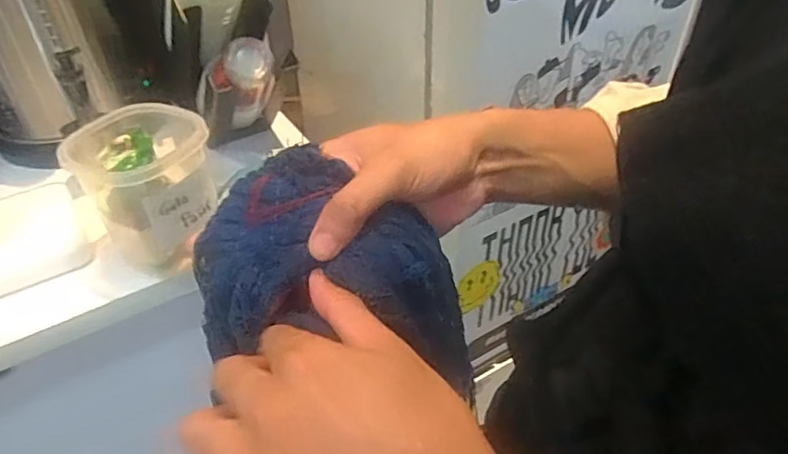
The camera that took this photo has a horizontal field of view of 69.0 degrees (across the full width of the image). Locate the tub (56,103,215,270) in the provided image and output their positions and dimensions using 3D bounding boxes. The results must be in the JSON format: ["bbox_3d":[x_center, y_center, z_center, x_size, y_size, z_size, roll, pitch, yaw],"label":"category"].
[{"bbox_3d":[-0.273,-0.042,0.662,0.138,0.148,0.130,-1,41,1],"label":"tub"}]

